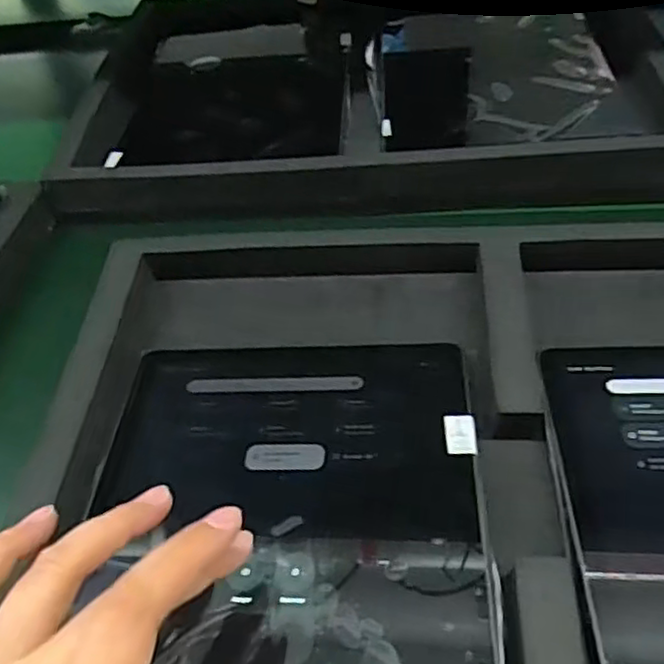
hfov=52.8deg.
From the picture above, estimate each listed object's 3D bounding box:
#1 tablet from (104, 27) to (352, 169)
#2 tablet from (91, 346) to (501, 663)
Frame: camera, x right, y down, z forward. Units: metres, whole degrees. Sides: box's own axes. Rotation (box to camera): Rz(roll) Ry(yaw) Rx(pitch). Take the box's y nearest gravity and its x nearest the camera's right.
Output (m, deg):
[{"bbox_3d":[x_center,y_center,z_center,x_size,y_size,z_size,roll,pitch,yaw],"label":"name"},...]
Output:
[{"bbox_3d":[-0.073,-0.197,0.541,0.169,0.007,0.223,-2,46,6],"label":"tablet"},{"bbox_3d":[-0.021,0.099,0.257,0.160,0.013,0.253,-1,46,6],"label":"tablet"}]

